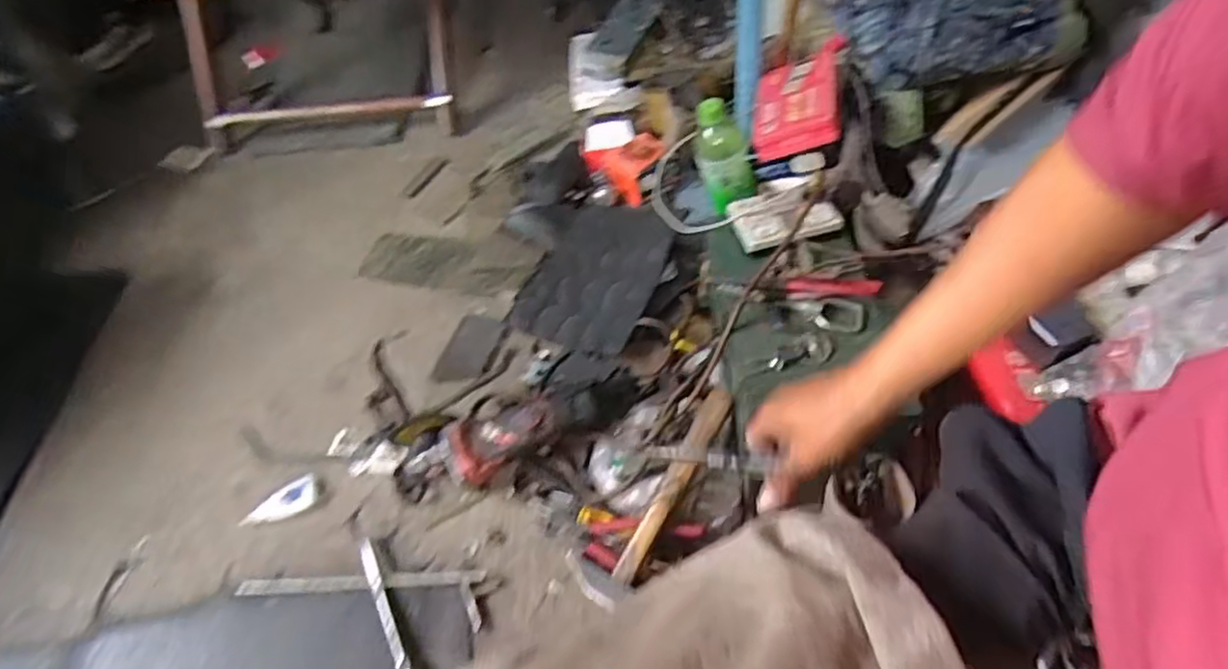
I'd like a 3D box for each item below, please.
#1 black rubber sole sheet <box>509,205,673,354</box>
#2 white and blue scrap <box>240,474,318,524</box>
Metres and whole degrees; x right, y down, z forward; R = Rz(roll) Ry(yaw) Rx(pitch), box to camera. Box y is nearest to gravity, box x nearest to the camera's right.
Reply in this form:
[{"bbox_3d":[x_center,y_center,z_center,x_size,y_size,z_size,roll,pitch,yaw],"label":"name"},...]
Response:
[{"bbox_3d":[-0.019,-0.100,0.997,0.178,0.027,0.283,15,53,18],"label":"black rubber sole sheet"},{"bbox_3d":[-0.400,0.210,0.840,0.088,0.026,0.033,-34,54,-21],"label":"white and blue scrap"}]

